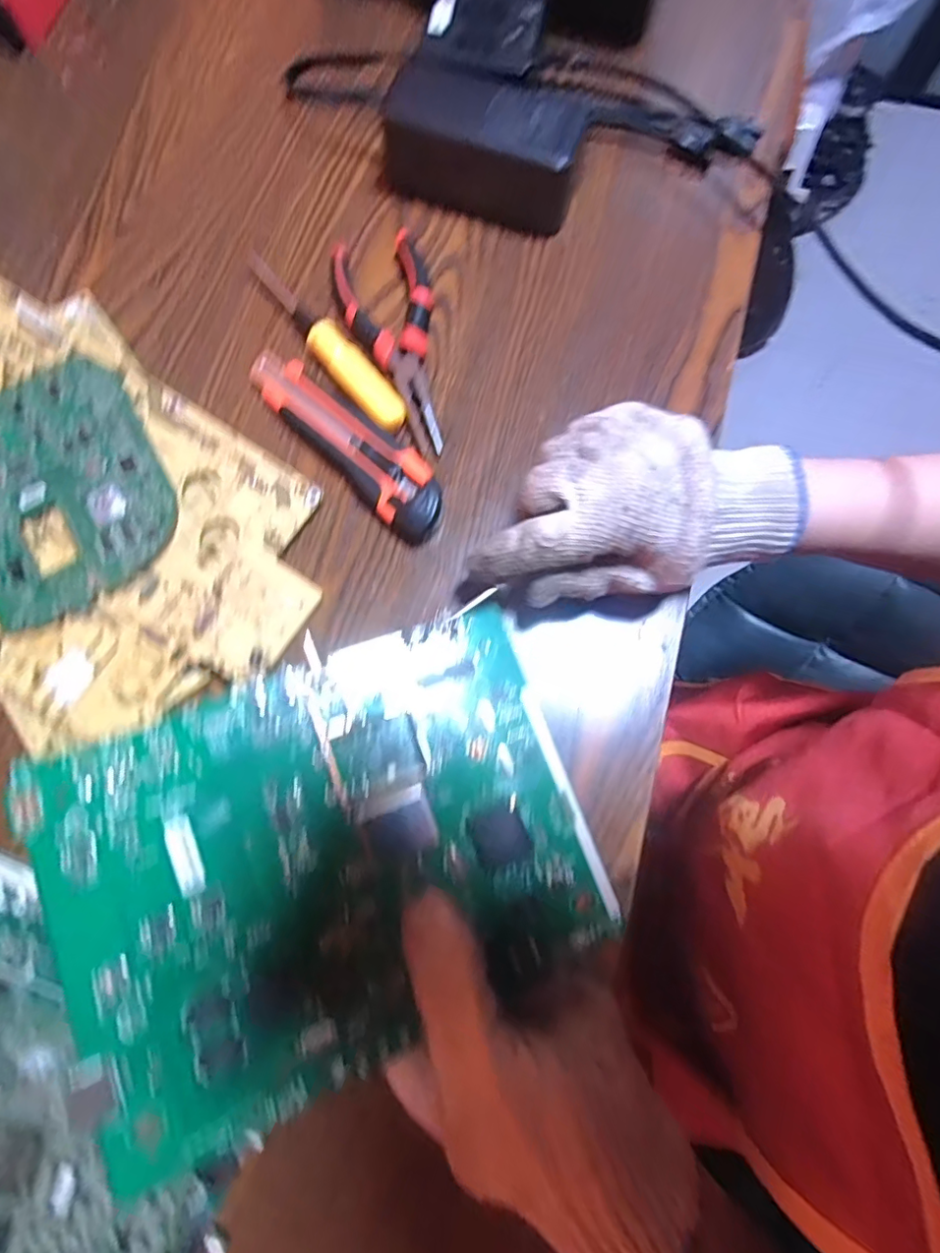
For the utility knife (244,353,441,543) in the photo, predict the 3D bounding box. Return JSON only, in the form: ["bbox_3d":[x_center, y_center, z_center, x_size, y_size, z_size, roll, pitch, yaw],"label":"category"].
[{"bbox_3d":[-0.077,-0.119,0.343,0.041,0.016,0.158,-43,81,-10],"label":"utility knife"}]

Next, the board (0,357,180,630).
[{"bbox_3d":[-0.245,-0.085,0.330,0.114,0.011,0.148,-28,79,-7],"label":"board"}]

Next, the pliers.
[{"bbox_3d":[-0.046,-0.185,0.359,0.060,0.016,0.156,-16,78,-5],"label":"pliers"}]

